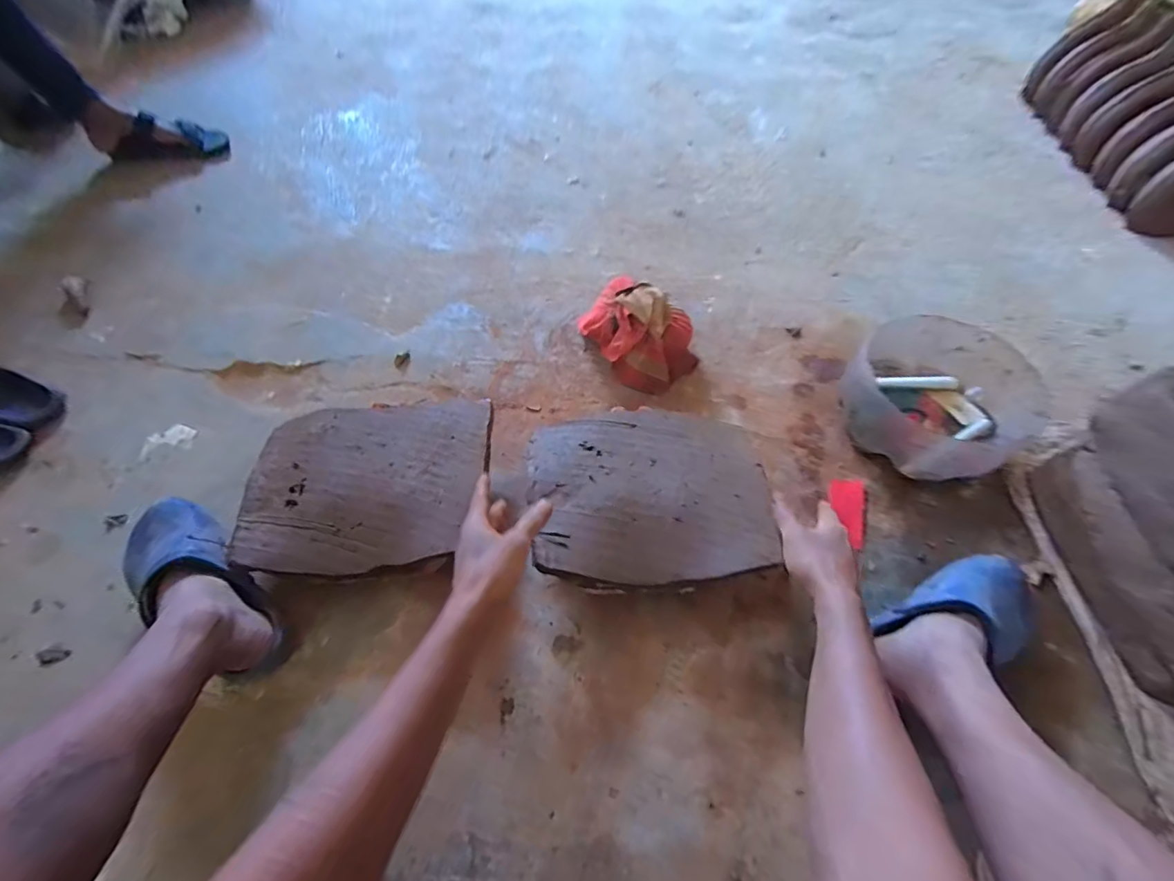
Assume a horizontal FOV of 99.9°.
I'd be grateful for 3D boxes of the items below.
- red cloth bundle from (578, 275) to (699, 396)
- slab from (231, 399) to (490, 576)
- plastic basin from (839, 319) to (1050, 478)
[{"bbox_3d":[0.086,-0.198,0.830,0.156,0.133,0.208,-32,63,-19],"label":"red cloth bundle"},{"bbox_3d":[-0.288,0.051,0.662,0.298,0.030,0.242,-2,60,-3],"label":"slab"},{"bbox_3d":[0.522,-0.056,0.749,0.250,0.124,0.238,0,56,0],"label":"plastic basin"}]

